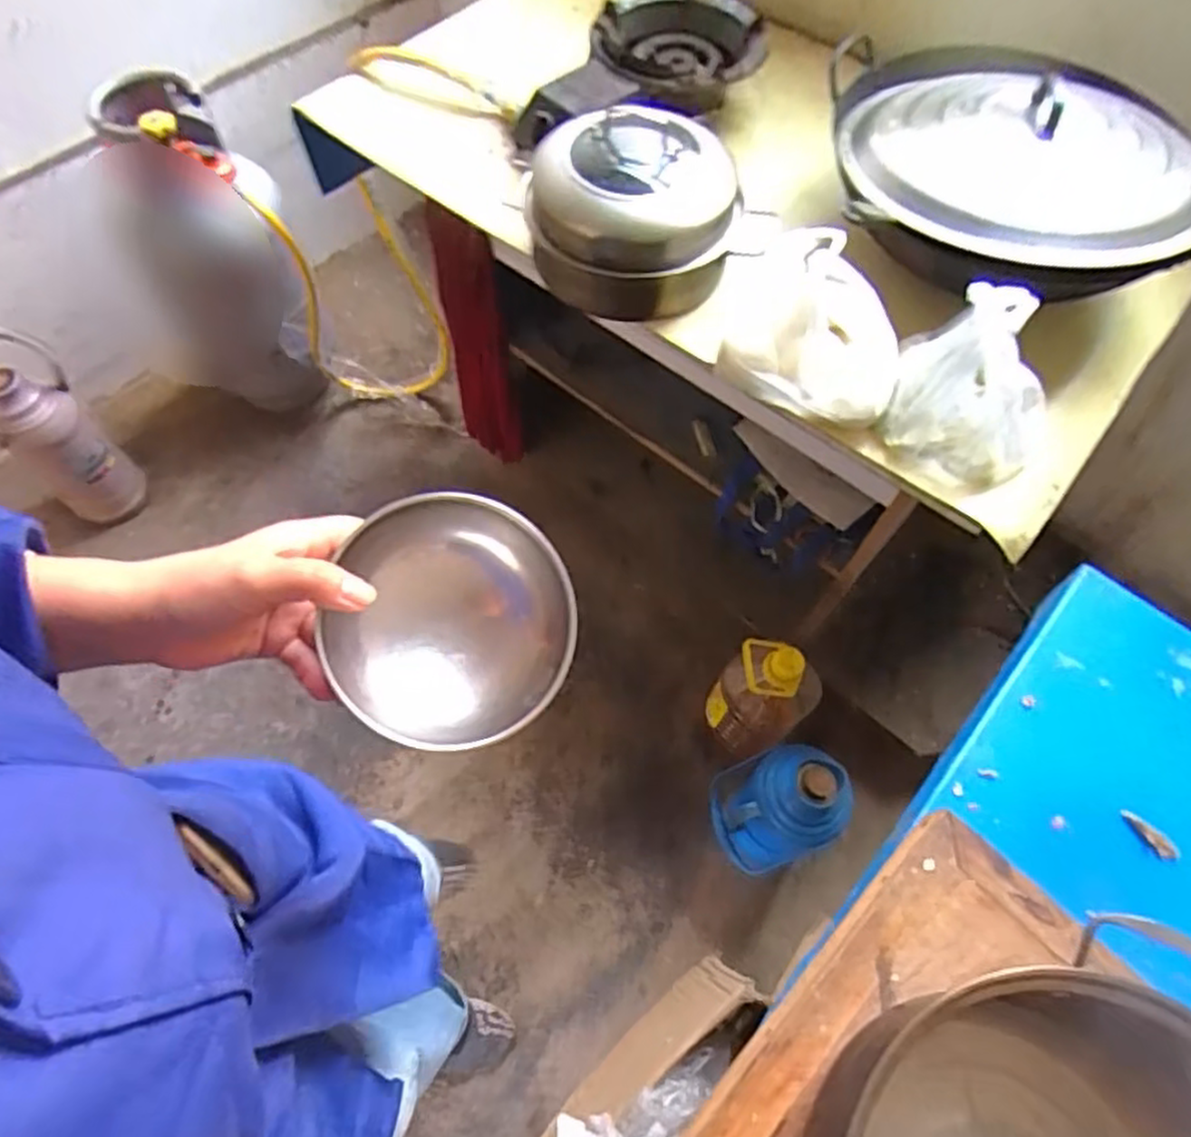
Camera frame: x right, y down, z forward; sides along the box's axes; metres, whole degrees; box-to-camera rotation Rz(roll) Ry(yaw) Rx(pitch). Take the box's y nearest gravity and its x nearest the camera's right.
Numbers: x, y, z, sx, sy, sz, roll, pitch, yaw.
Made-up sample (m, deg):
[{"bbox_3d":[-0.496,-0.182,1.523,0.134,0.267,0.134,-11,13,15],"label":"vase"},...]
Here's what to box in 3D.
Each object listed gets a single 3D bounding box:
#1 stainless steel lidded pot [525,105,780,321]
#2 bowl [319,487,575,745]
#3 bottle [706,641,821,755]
[{"bbox_3d":[0.053,-0.440,0.896,0.248,0.142,0.247,1,66,-1],"label":"stainless steel lidded pot"},{"bbox_3d":[-0.086,0.031,0.426,0.142,0.055,0.142,2,84,-17],"label":"bowl"},{"bbox_3d":[0.284,0.227,1.258,0.146,0.273,0.119,37,70,14],"label":"bottle"}]

